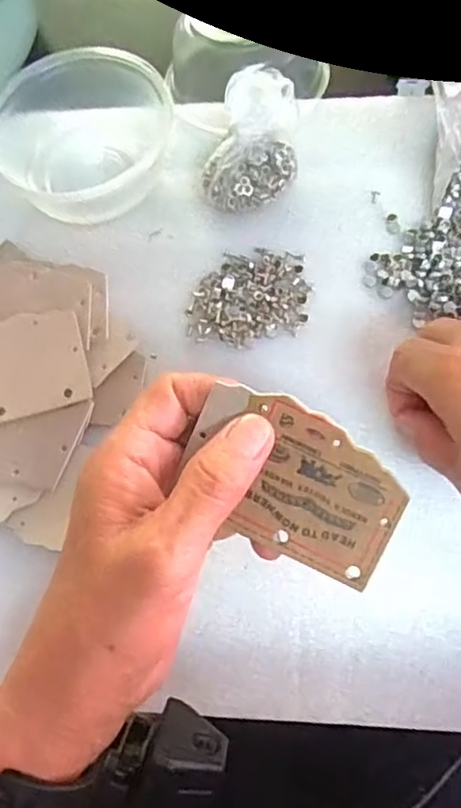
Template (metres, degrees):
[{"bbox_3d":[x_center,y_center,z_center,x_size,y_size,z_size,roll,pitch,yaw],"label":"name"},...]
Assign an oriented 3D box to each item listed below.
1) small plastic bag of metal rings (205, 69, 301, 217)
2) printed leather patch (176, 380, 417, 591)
[{"bbox_3d":[0.013,-0.152,0.369,0.053,0.051,0.067,6,70,8],"label":"small plastic bag of metal rings"},{"bbox_3d":[0.025,0.029,0.236,0.082,0.004,0.053,27,100,5],"label":"printed leather patch"}]

